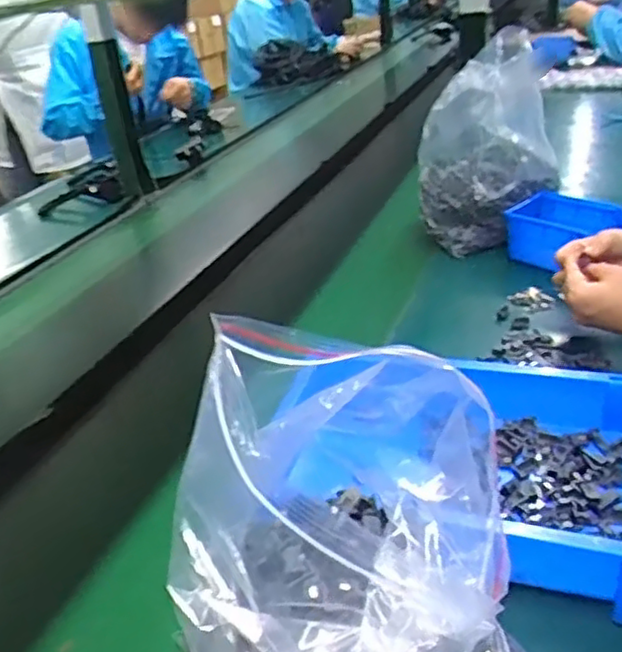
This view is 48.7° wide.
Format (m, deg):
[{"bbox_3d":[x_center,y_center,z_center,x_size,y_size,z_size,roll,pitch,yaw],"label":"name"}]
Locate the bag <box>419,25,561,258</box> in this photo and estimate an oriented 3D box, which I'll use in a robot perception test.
[{"bbox_3d":[0.256,-0.266,1.012,0.187,0.261,0.212,-2,29,9],"label":"bag"}]

